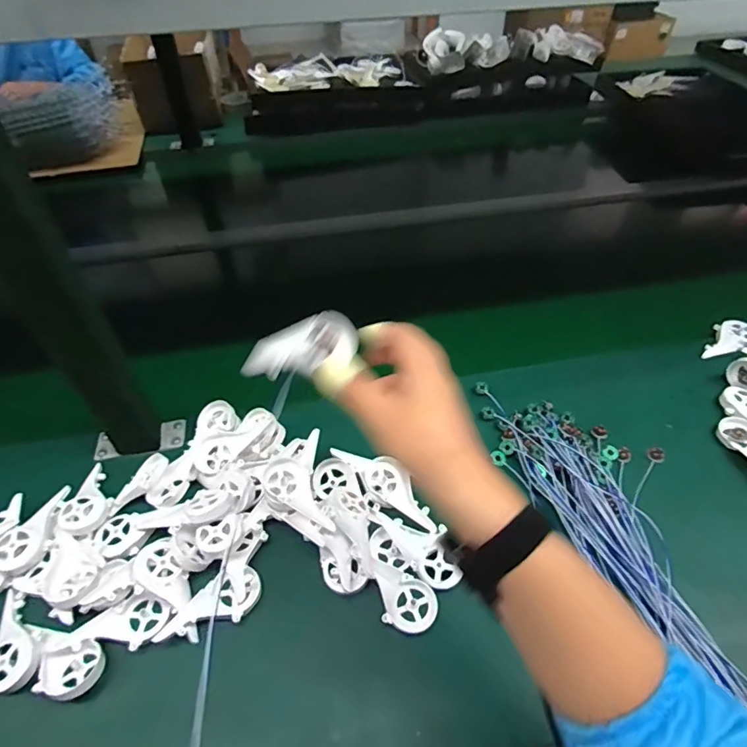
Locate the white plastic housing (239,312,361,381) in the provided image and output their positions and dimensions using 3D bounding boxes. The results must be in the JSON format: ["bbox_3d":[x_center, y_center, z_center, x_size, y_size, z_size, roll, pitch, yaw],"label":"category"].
[{"bbox_3d":[-0.060,-0.018,0.386,0.112,0.026,0.039,-28,95,-48],"label":"white plastic housing"}]

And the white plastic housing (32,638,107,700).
[{"bbox_3d":[-0.249,0.245,0.405,0.049,0.014,0.041,-10,47,-8],"label":"white plastic housing"}]

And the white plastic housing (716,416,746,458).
[{"bbox_3d":[0.427,0.084,0.551,0.035,0.017,0.088,-14,48,-12],"label":"white plastic housing"}]

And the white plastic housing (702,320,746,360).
[{"bbox_3d":[0.481,-0.048,0.675,0.088,0.014,0.046,-19,49,-16],"label":"white plastic housing"}]

